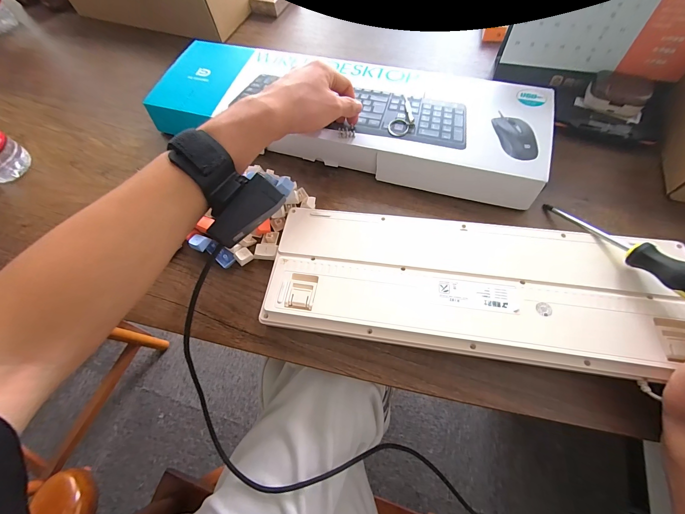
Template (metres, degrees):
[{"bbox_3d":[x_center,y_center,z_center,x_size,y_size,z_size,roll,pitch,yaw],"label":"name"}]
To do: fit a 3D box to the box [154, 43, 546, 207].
[{"bbox_3d":[0.001,-0.205,0.399,0.512,0.046,0.166,18,66,12],"label":"box"}]

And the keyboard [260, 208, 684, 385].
[{"bbox_3d":[0.114,0.027,0.295,0.371,0.035,0.136,7,64,7],"label":"keyboard"}]

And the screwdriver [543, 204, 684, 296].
[{"bbox_3d":[0.270,-0.003,0.263,0.028,0.022,0.202,-18,38,-5],"label":"screwdriver"}]

